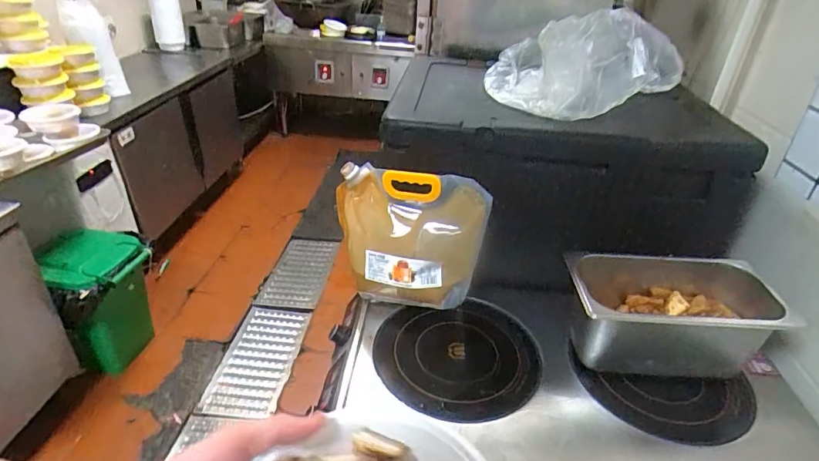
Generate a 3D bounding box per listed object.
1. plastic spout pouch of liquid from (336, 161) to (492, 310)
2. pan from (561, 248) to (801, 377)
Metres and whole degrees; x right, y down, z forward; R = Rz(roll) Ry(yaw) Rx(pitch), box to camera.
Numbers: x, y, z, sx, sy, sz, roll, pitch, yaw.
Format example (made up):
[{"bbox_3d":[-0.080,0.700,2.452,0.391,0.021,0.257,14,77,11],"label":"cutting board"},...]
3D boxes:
[{"bbox_3d":[-0.004,0.016,0.865,0.275,0.250,0.081,7,31,8],"label":"plastic spout pouch of liquid"},{"bbox_3d":[0.429,0.144,0.787,0.334,0.136,0.176,5,31,4],"label":"pan"}]

